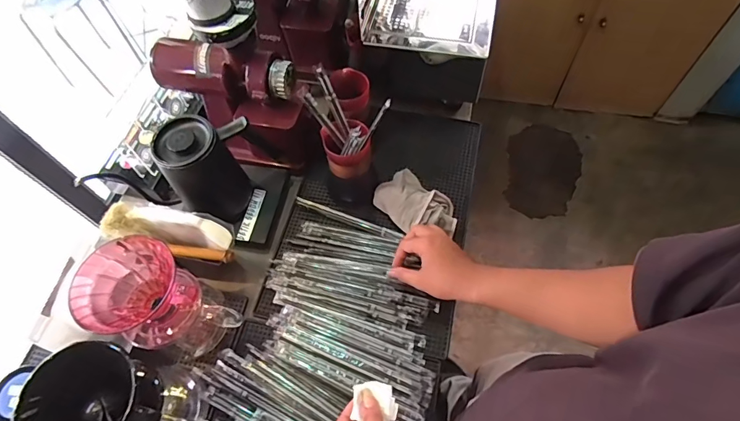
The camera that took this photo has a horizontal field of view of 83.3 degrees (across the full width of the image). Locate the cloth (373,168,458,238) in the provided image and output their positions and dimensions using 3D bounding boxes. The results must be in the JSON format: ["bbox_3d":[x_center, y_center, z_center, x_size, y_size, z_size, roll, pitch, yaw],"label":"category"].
[{"bbox_3d":[0.078,-0.011,0.680,0.088,0.040,0.134,-39,65,-18],"label":"cloth"}]

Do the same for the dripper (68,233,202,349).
[{"bbox_3d":[-0.276,0.104,0.511,0.123,0.105,0.110,38,69,22],"label":"dripper"}]

